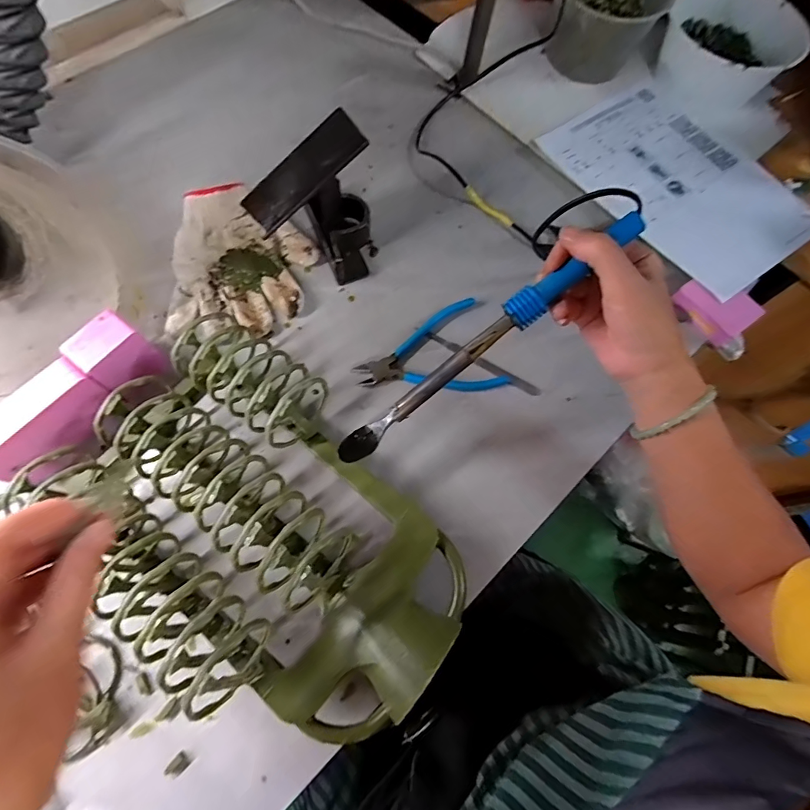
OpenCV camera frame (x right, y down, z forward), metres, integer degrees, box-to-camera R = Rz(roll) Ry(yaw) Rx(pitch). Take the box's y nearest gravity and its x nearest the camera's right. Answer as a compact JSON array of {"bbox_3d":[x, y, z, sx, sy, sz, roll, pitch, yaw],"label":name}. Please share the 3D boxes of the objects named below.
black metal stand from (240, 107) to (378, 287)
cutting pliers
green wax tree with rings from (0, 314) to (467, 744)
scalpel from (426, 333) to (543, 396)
[{"bbox_3d":[-0.088,-0.192,0.458,0.121,0.113,0.095,-25,72,-11],"label":"black metal stand"},{"bbox_3d":[0.022,-0.050,0.466,0.144,0.011,0.102,-16,71,-8],"label":"cutting pliers"},{"bbox_3d":[-0.120,0.092,0.361,0.225,0.094,0.347,-35,75,-14],"label":"green wax tree with rings"},{"bbox_3d":[0.075,-0.048,0.471,0.143,0.004,0.010,31,71,9],"label":"scalpel"}]

